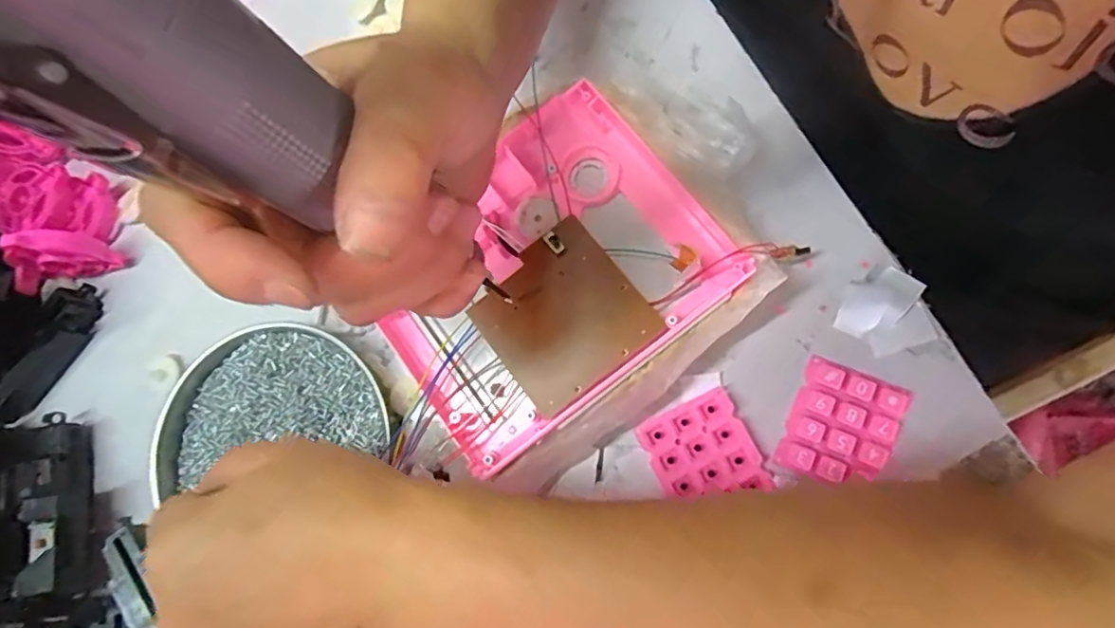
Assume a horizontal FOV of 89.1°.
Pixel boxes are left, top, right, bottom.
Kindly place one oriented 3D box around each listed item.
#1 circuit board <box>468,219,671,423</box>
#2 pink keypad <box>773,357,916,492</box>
[{"bbox_3d":[0.002,0.001,0.277,0.071,0.004,0.070,-39,78,-1],"label":"circuit board"},{"bbox_3d":[0.140,0.055,0.277,0.047,0.009,0.057,22,83,12],"label":"pink keypad"}]

